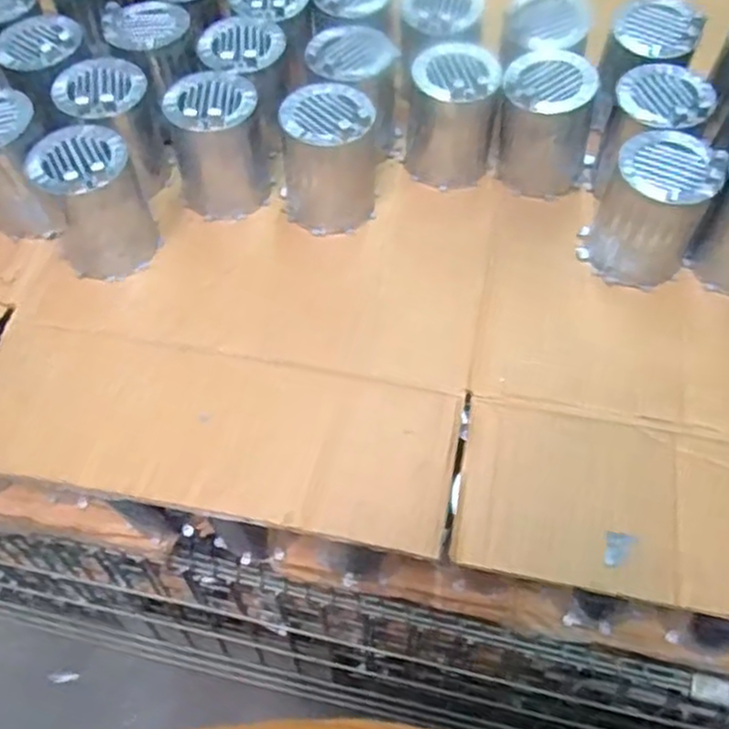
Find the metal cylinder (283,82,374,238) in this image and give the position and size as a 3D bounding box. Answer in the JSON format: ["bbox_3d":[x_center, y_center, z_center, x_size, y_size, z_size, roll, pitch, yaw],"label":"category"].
[{"bbox_3d":[-0.035,-0.202,0.707,0.092,0.122,0.091,-2,59,1],"label":"metal cylinder"}]

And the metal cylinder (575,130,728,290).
[{"bbox_3d":[0.260,-0.141,0.662,0.090,0.121,0.082,-1,59,2],"label":"metal cylinder"}]

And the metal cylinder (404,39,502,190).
[{"bbox_3d":[0.090,-0.255,0.748,0.089,0.126,0.078,7,60,6],"label":"metal cylinder"}]

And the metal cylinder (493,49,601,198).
[{"bbox_3d":[0.187,-0.252,0.744,0.092,0.122,0.100,10,60,8],"label":"metal cylinder"}]

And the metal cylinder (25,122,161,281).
[{"bbox_3d":[-0.257,-0.155,0.685,0.087,0.125,0.094,-1,59,2],"label":"metal cylinder"}]

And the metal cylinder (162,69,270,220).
[{"bbox_3d":[-0.145,-0.220,0.723,0.091,0.118,0.084,-13,59,-6],"label":"metal cylinder"}]

